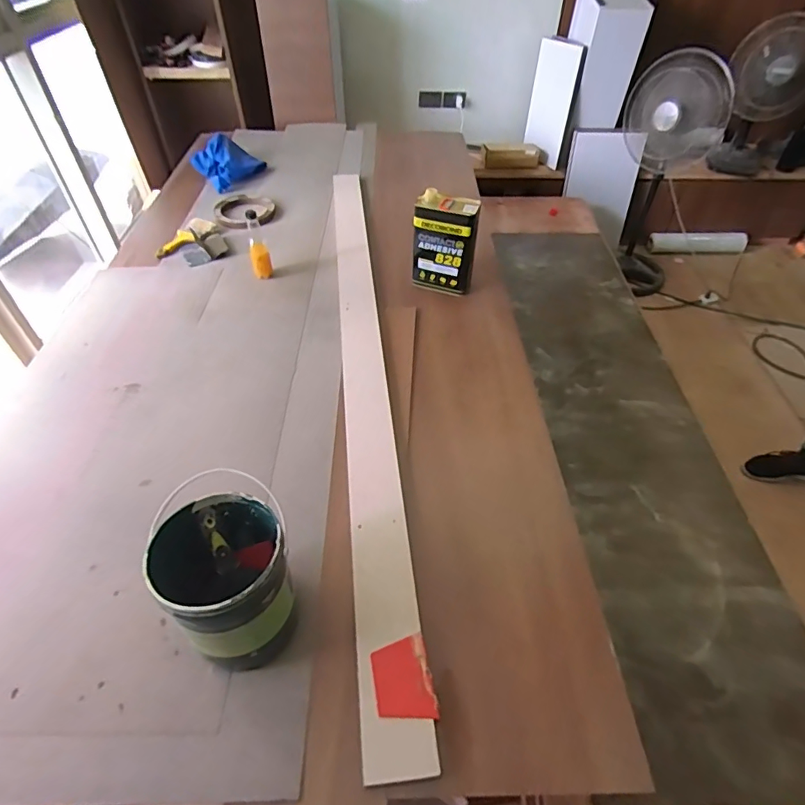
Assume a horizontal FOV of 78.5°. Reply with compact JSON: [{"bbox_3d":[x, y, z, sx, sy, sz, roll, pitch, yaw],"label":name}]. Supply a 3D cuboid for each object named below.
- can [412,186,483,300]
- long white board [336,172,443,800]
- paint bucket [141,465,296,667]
[{"bbox_3d":[0.115,-0.430,1.363,0.172,0.244,0.082,7,47,7],"label":"can"},{"bbox_3d":[-0.090,-0.123,1.217,0.104,0.035,1.719,-5,47,-4],"label":"long white board"},{"bbox_3d":[-0.255,0.262,0.736,0.187,0.224,0.170,0,47,0],"label":"paint bucket"}]

